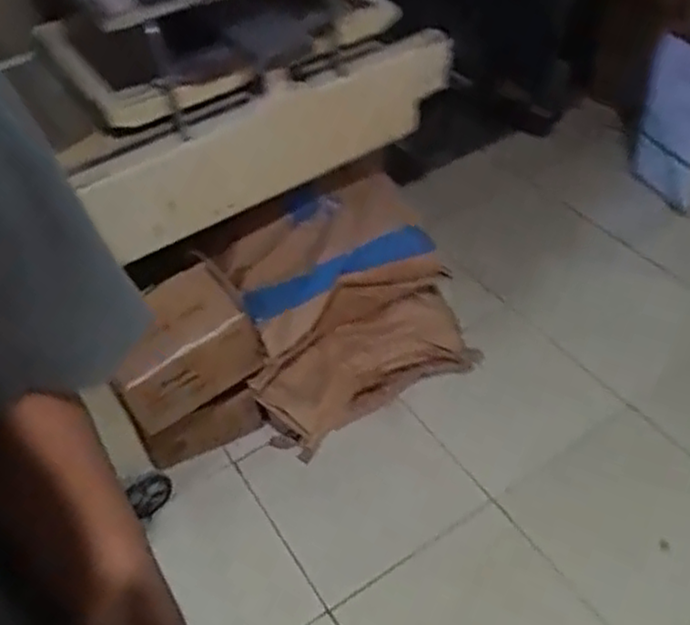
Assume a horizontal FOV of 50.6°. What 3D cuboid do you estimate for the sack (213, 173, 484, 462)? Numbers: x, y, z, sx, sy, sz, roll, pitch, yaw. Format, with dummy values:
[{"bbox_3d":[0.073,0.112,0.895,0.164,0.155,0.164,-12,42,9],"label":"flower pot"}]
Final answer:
[{"bbox_3d":[-0.004,0.013,1.565,0.499,0.436,0.357,-23,49,-14],"label":"sack"}]

